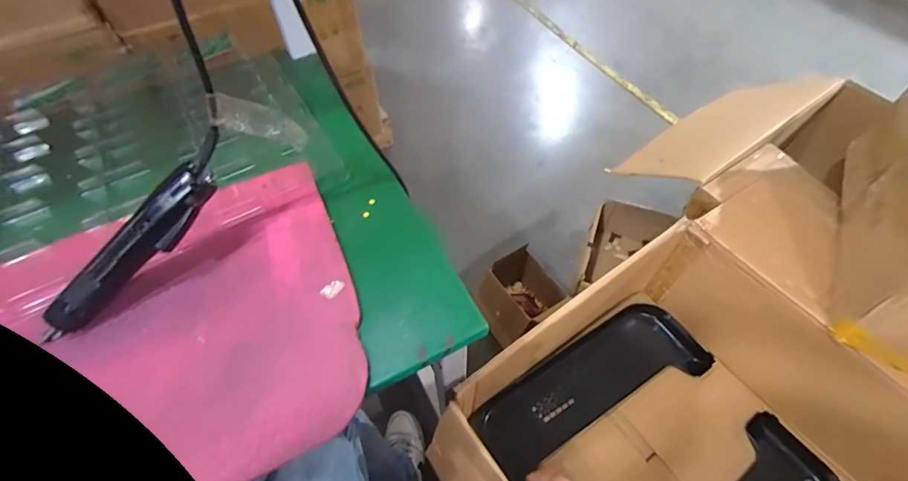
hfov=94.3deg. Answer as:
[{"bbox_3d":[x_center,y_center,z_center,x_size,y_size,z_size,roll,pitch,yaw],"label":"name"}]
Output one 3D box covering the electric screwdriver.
[{"bbox_3d":[-0.304,0.002,0.407,0.251,0.037,0.030,-47,64,0],"label":"electric screwdriver"}]

